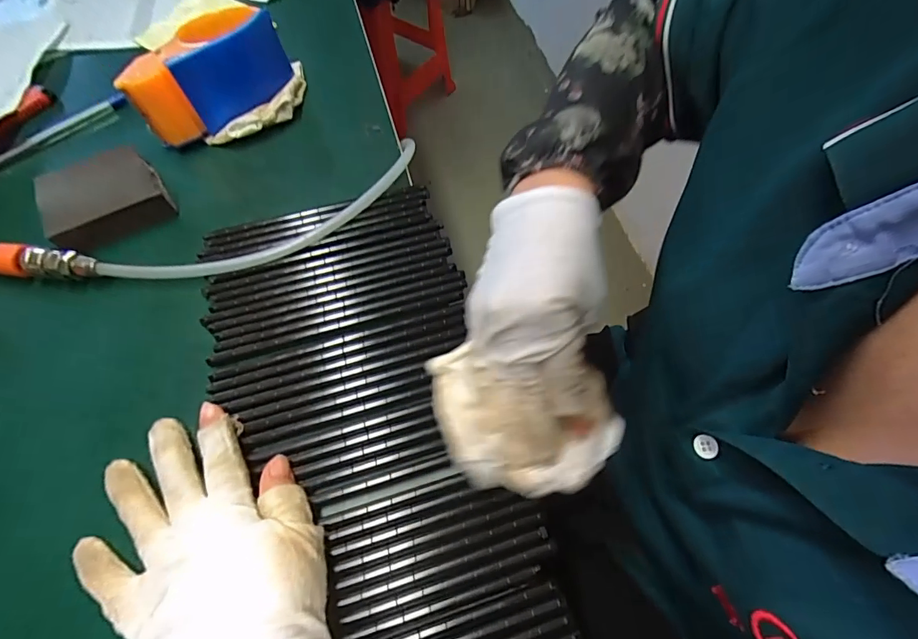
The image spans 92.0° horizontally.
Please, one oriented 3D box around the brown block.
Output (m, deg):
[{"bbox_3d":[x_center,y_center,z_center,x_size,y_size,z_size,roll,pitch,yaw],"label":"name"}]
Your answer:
[{"bbox_3d":[-0.277,-0.097,0.344,0.079,0.024,0.076,-35,66,-16],"label":"brown block"}]

